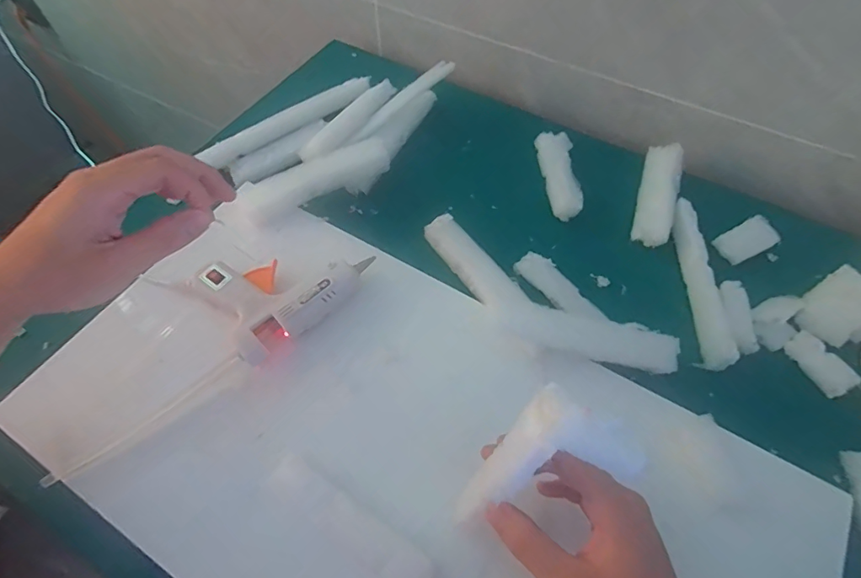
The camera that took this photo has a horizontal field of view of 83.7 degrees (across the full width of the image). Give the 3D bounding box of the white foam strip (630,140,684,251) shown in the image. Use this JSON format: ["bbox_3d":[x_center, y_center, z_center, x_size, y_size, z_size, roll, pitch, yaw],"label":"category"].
[{"bbox_3d":[0.238,-0.102,0.501,0.036,0.016,0.133,19,62,11],"label":"white foam strip"}]

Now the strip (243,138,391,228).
[{"bbox_3d":[-0.118,-0.115,0.493,0.149,0.030,0.044,-27,63,-15],"label":"strip"}]

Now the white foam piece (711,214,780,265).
[{"bbox_3d":[0.313,-0.048,0.475,0.054,0.015,0.032,-24,63,-14],"label":"white foam piece"}]

